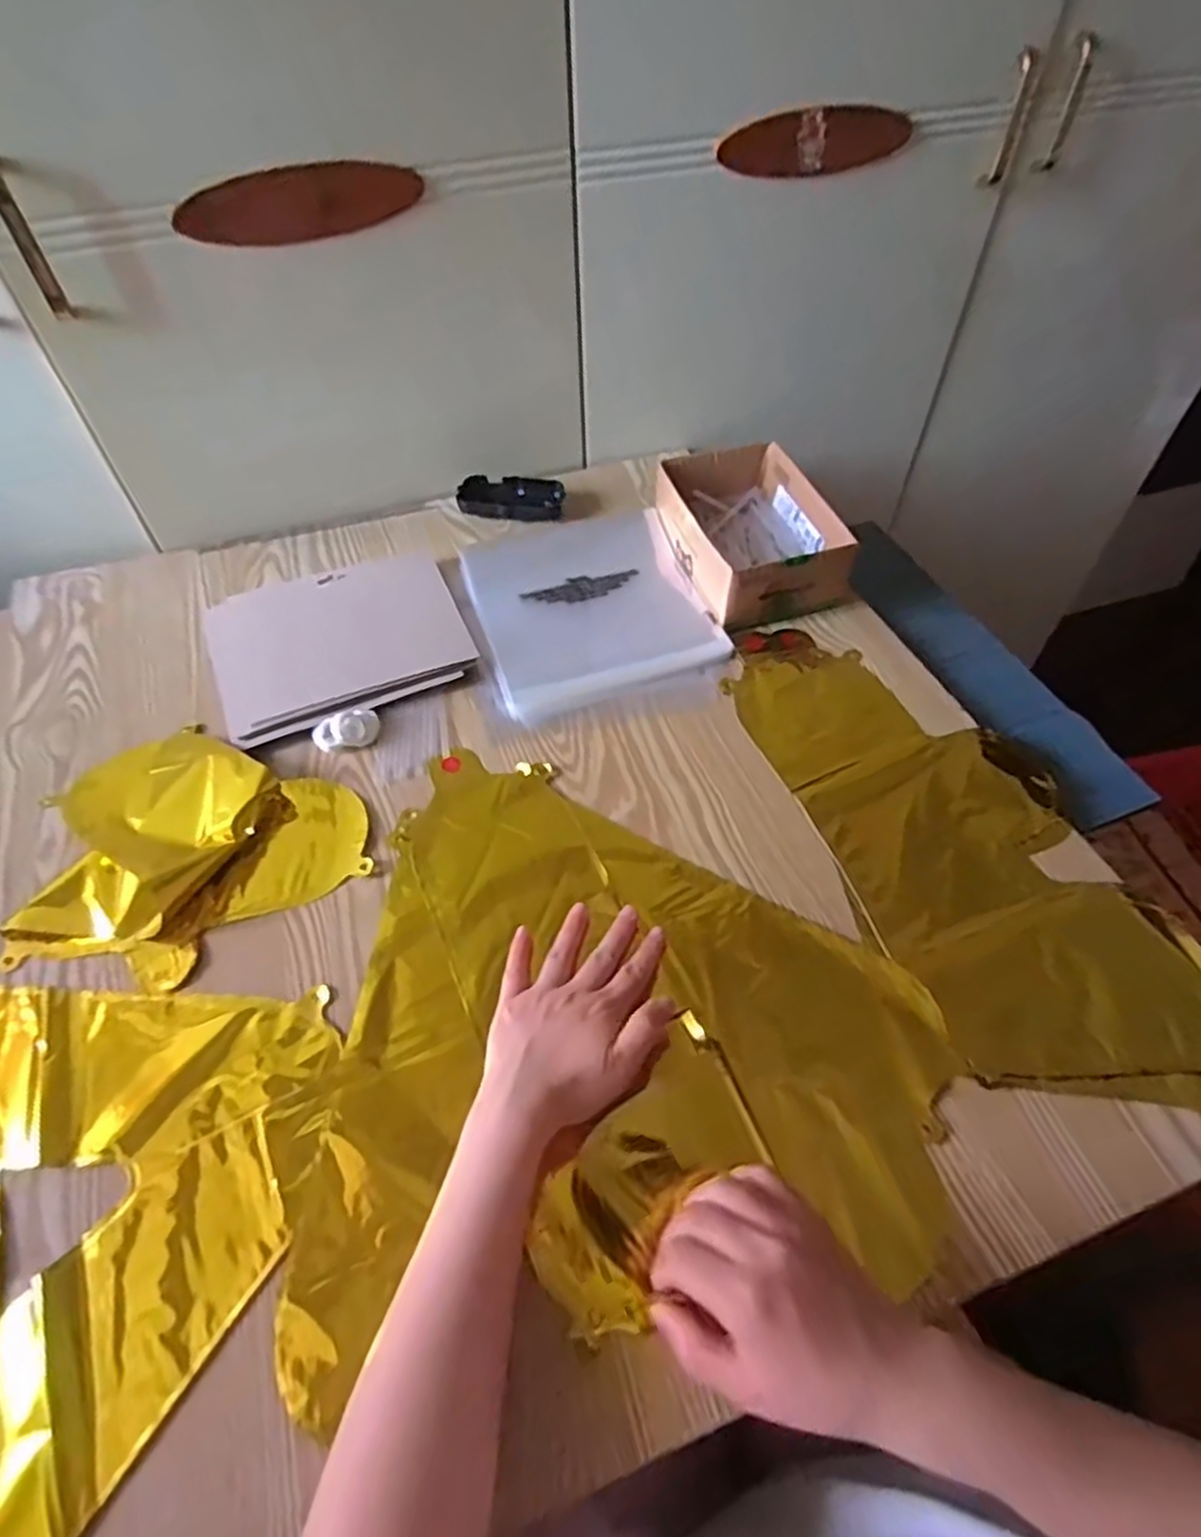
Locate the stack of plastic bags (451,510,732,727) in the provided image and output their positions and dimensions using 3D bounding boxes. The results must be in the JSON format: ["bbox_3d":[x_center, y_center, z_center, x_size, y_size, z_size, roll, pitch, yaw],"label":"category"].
[{"bbox_3d":[-0.009,-0.158,0.701,0.207,0.019,0.229,-14,53,-9],"label":"stack of plastic bags"}]

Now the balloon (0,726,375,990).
[{"bbox_3d":[-0.287,0.057,0.526,0.211,0.036,0.184,16,54,14],"label":"balloon"}]

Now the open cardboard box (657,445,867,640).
[{"bbox_3d":[0.134,-0.227,0.715,0.134,0.069,0.212,-14,53,-9],"label":"open cardboard box"}]

